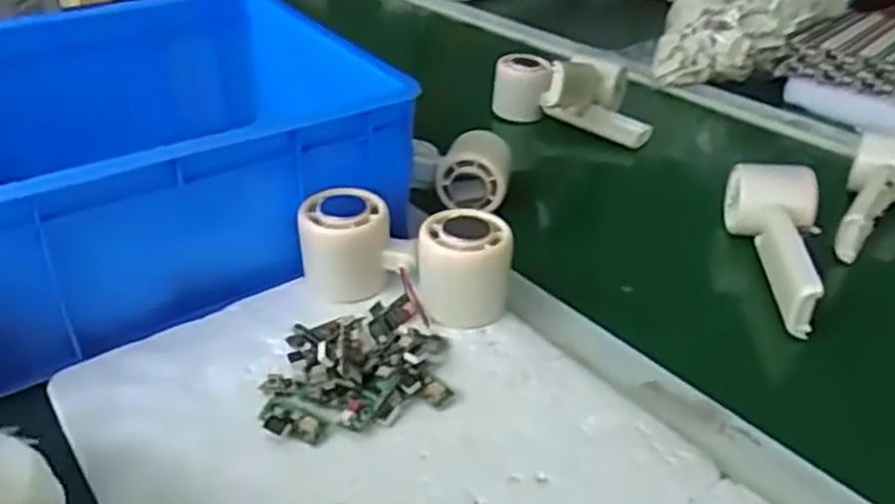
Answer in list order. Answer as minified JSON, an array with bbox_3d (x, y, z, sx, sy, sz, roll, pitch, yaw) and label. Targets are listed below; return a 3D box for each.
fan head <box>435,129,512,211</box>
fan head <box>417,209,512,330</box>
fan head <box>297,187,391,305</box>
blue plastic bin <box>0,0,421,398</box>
[{"bbox_3d":[0.022,-0.066,0.598,0.054,0.044,0.052,7,34,14],"label":"fan head"},{"bbox_3d":[0.010,0.010,0.457,0.056,0.057,0.053,-3,33,-2],"label":"fan head"},{"bbox_3d":[-0.066,-0.006,0.475,0.056,0.053,0.052,-12,34,-15],"label":"fan head"},{"bbox_3d":[-0.222,-0.067,0.513,0.329,0.126,0.268,-20,37,-26],"label":"blue plastic bin"}]

